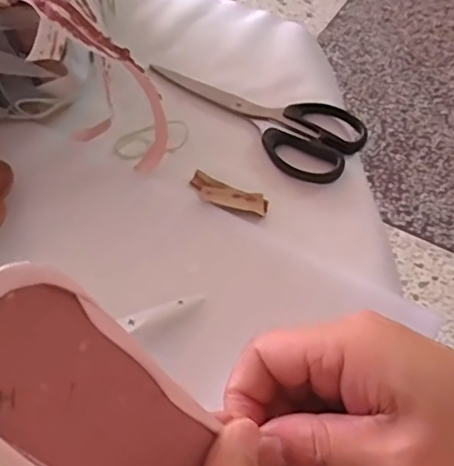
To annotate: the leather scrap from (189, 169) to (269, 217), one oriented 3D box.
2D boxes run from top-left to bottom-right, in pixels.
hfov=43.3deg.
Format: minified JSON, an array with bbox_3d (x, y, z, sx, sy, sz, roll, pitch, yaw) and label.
[{"bbox_3d":[0.000,-0.029,0.427,0.064,0.007,0.027,22,60,16],"label":"leather scrap"}]

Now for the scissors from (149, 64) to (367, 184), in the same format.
[{"bbox_3d":[0.017,-0.104,0.477,0.195,0.012,0.074,29,62,20],"label":"scissors"}]

